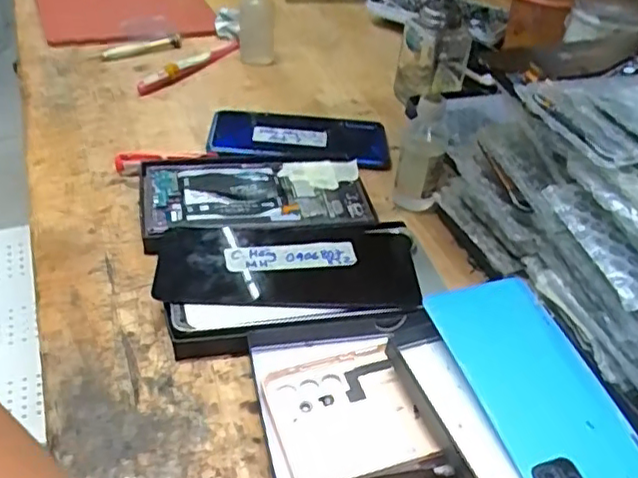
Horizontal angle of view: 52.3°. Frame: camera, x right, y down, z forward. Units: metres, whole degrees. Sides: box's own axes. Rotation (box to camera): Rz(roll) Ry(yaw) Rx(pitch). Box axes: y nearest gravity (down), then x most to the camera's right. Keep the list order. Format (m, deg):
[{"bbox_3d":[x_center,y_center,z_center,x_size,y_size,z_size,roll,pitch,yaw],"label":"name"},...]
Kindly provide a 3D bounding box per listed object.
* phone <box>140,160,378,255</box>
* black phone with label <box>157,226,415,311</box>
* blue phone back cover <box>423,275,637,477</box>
[{"bbox_3d":[-0.045,-0.032,0.489,0.167,0.017,0.086,-4,53,-17],"label":"phone"},{"bbox_3d":[-0.019,0.013,0.422,0.166,0.012,0.081,-3,40,-4],"label":"black phone with label"},{"bbox_3d":[0.116,0.084,0.336,0.067,0.009,0.148,-13,52,-17],"label":"blue phone back cover"}]

